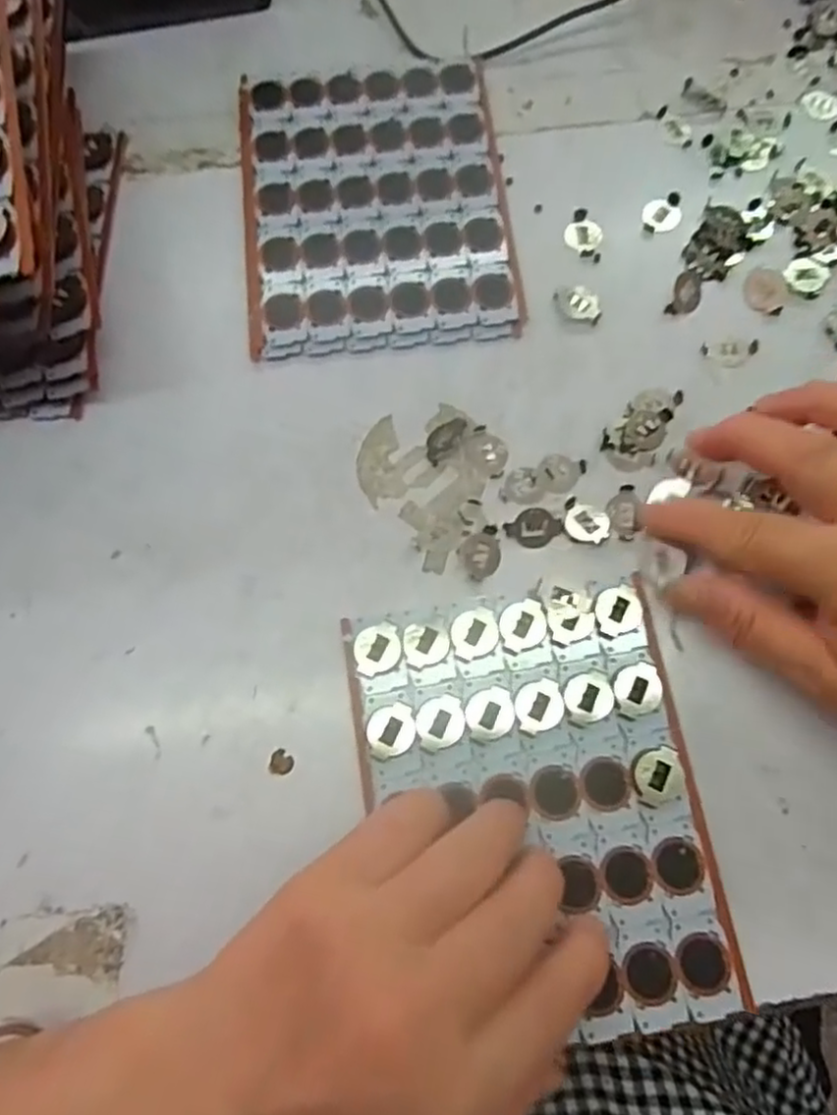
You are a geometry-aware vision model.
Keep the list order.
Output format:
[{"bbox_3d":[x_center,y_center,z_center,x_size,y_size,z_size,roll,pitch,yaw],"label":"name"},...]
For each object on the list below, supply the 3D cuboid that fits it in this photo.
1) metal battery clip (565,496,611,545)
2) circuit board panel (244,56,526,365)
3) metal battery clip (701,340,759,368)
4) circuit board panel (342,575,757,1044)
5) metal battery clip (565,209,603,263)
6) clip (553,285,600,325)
[{"bbox_3d":[0.066,-0.014,0.271,0.020,0.005,0.016,23,77,7],"label":"metal battery clip"},{"bbox_3d":[-0.019,-0.161,0.312,0.117,0.007,0.145,-6,75,0],"label":"circuit board panel"},{"bbox_3d":[0.134,-0.088,0.292,0.024,0.004,0.011,-3,75,1],"label":"metal battery clip"},{"bbox_3d":[0.041,0.085,0.241,0.114,0.006,0.146,-9,75,-1],"label":"circuit board panel"},{"bbox_3d":[0.075,-0.147,0.310,0.016,0.004,0.026,7,75,3],"label":"metal battery clip"},{"bbox_3d":[0.069,-0.110,0.298,0.012,0.007,0.021,-42,78,-9],"label":"clip"}]

